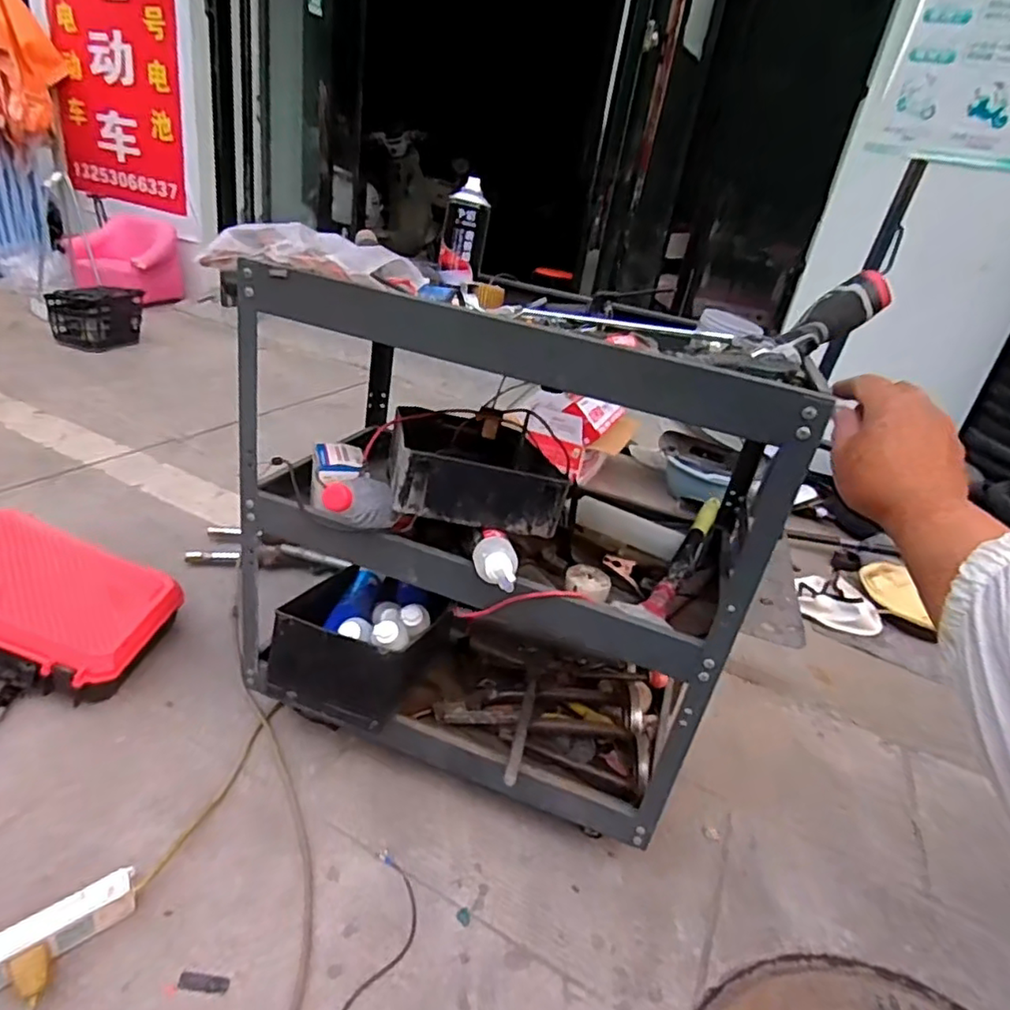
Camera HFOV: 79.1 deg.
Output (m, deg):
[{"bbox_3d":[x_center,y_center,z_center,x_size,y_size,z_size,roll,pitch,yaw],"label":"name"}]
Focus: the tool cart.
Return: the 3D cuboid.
[{"bbox_3d":[-0.013,0.041,0.878,0.666,0.649,0.384,11,29,10],"label":"tool cart"}]

